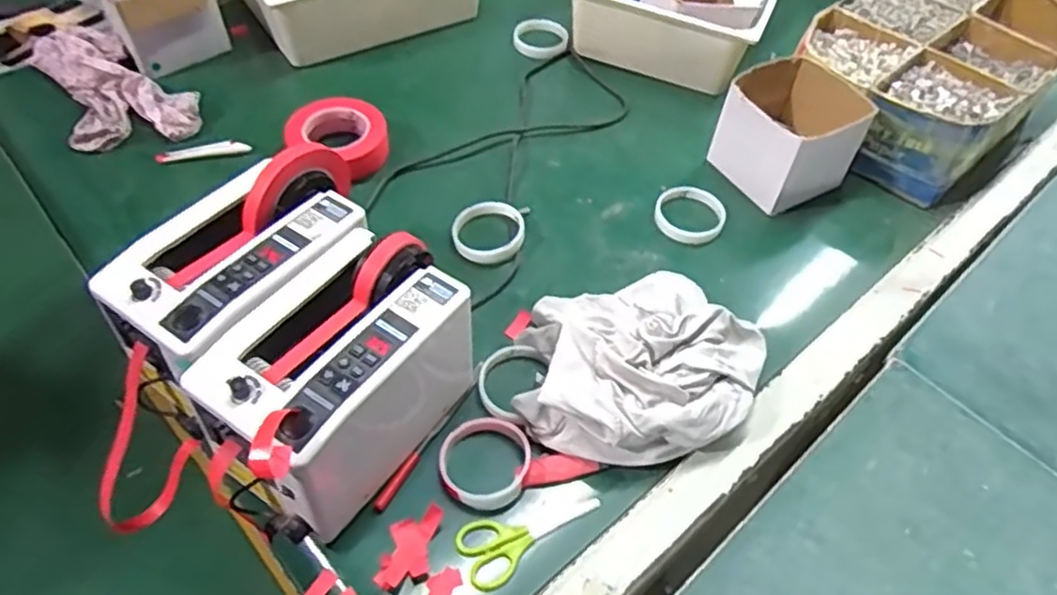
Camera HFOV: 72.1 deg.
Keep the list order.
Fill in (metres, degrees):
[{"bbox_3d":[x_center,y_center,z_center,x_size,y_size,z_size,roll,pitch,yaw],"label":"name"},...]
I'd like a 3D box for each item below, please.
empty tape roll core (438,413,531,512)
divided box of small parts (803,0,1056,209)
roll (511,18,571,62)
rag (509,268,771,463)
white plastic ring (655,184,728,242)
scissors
[{"bbox_3d":[-0.041,0.148,0.667,0.082,0.014,0.089,3,52,-4],"label":"empty tape roll core"},{"bbox_3d":[0.555,-0.319,1.016,0.281,0.115,0.405,39,60,23],"label":"divided box of small parts"},{"bbox_3d":[0.019,-0.402,1.122,0.084,0.012,0.098,3,52,-3],"label":"roll"},{"bbox_3d":[0.110,0.063,0.709,0.235,0.075,0.198,12,52,4],"label":"rag"},{"bbox_3d":[0.199,-0.104,0.891,0.084,0.016,0.088,3,52,-4],"label":"white plastic ring"},{"bbox_3d":[-0.004,0.200,0.641,0.128,0.004,0.058,-31,61,-26],"label":"scissors"}]

